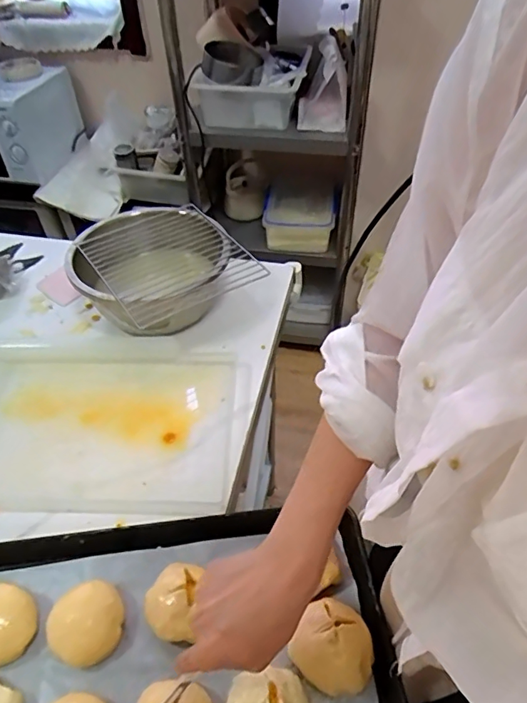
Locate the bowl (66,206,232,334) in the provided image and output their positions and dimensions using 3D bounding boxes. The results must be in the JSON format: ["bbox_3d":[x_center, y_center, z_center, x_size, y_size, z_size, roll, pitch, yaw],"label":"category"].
[{"bbox_3d":[-0.173,-0.123,0.792,0.234,0.106,0.238,-1,46,1],"label":"bowl"}]

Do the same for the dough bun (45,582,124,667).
[{"bbox_3d":[-0.170,0.264,0.474,0.064,0.032,0.069,-1,46,1],"label":"dough bun"}]

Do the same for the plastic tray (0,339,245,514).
[{"bbox_3d":[-0.237,0.089,0.661,0.403,0.025,0.263,2,47,4],"label":"plastic tray"}]

